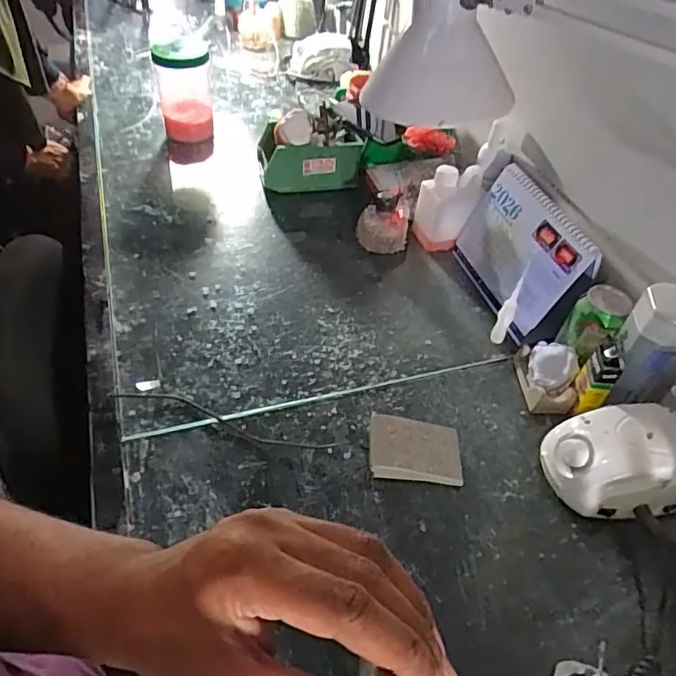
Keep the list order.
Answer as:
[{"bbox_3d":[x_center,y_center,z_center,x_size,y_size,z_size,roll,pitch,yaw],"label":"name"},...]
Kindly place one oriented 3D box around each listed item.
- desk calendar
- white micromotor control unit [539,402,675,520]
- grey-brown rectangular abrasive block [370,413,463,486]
[{"bbox_3d":[0.250,-0.105,0.783,0.077,0.156,0.222,-7,48,-12],"label":"desk calendar"},{"bbox_3d":[0.302,0.131,0.615,0.141,0.084,0.108,1,46,-5],"label":"white micromotor control unit"},{"bbox_3d":[0.083,0.124,0.630,0.100,0.025,0.072,9,43,-9],"label":"grey-brown rectangular abrasive block"}]

